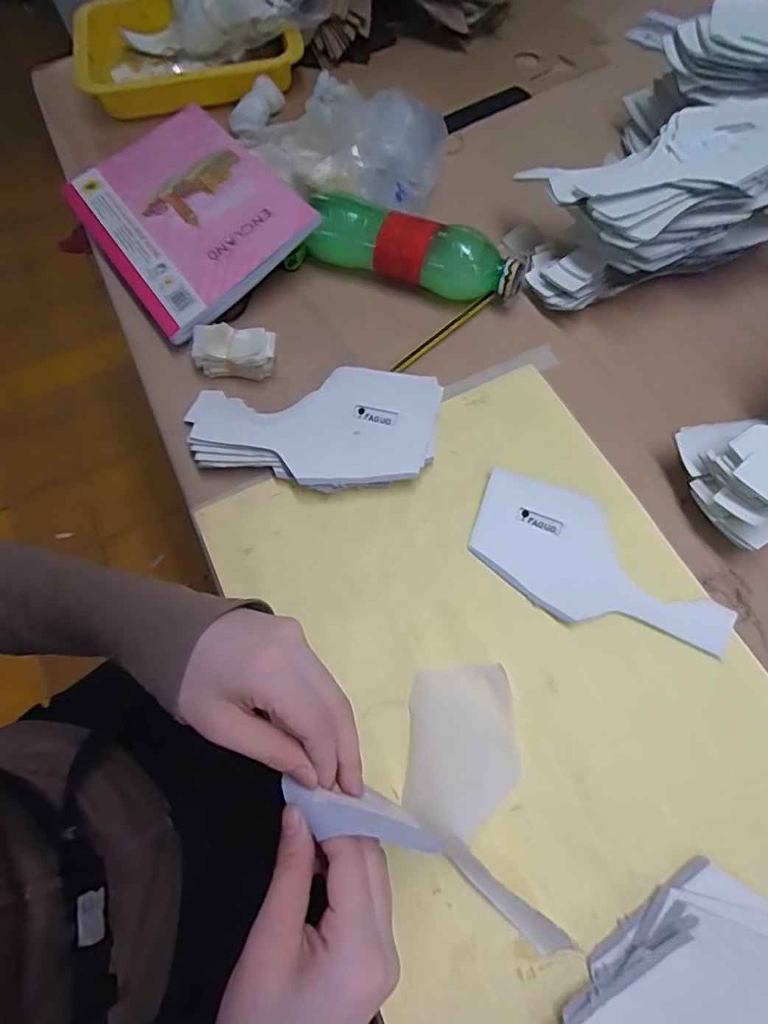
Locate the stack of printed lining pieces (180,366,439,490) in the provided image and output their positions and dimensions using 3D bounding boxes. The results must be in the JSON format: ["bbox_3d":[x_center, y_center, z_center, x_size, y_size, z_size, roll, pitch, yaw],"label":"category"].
[{"bbox_3d":[-0.061,-0.068,0.431,0.203,0.033,0.095,4,69,5],"label":"stack of printed lining pieces"}]

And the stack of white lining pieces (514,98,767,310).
[{"bbox_3d":[0.265,-0.267,0.466,0.269,0.093,0.125,-12,68,-2],"label":"stack of white lining pieces"}]

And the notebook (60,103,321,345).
[{"bbox_3d":[-0.197,-0.296,0.518,0.171,0.020,0.258,-39,68,-3],"label":"notebook"}]

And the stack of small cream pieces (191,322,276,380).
[{"bbox_3d":[-0.129,-0.142,0.462,0.066,0.038,0.034,0,68,3],"label":"stack of small cream pieces"}]

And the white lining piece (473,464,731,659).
[{"bbox_3d":[0.155,0.041,0.391,0.190,0.006,0.090,34,74,15],"label":"white lining piece"}]

